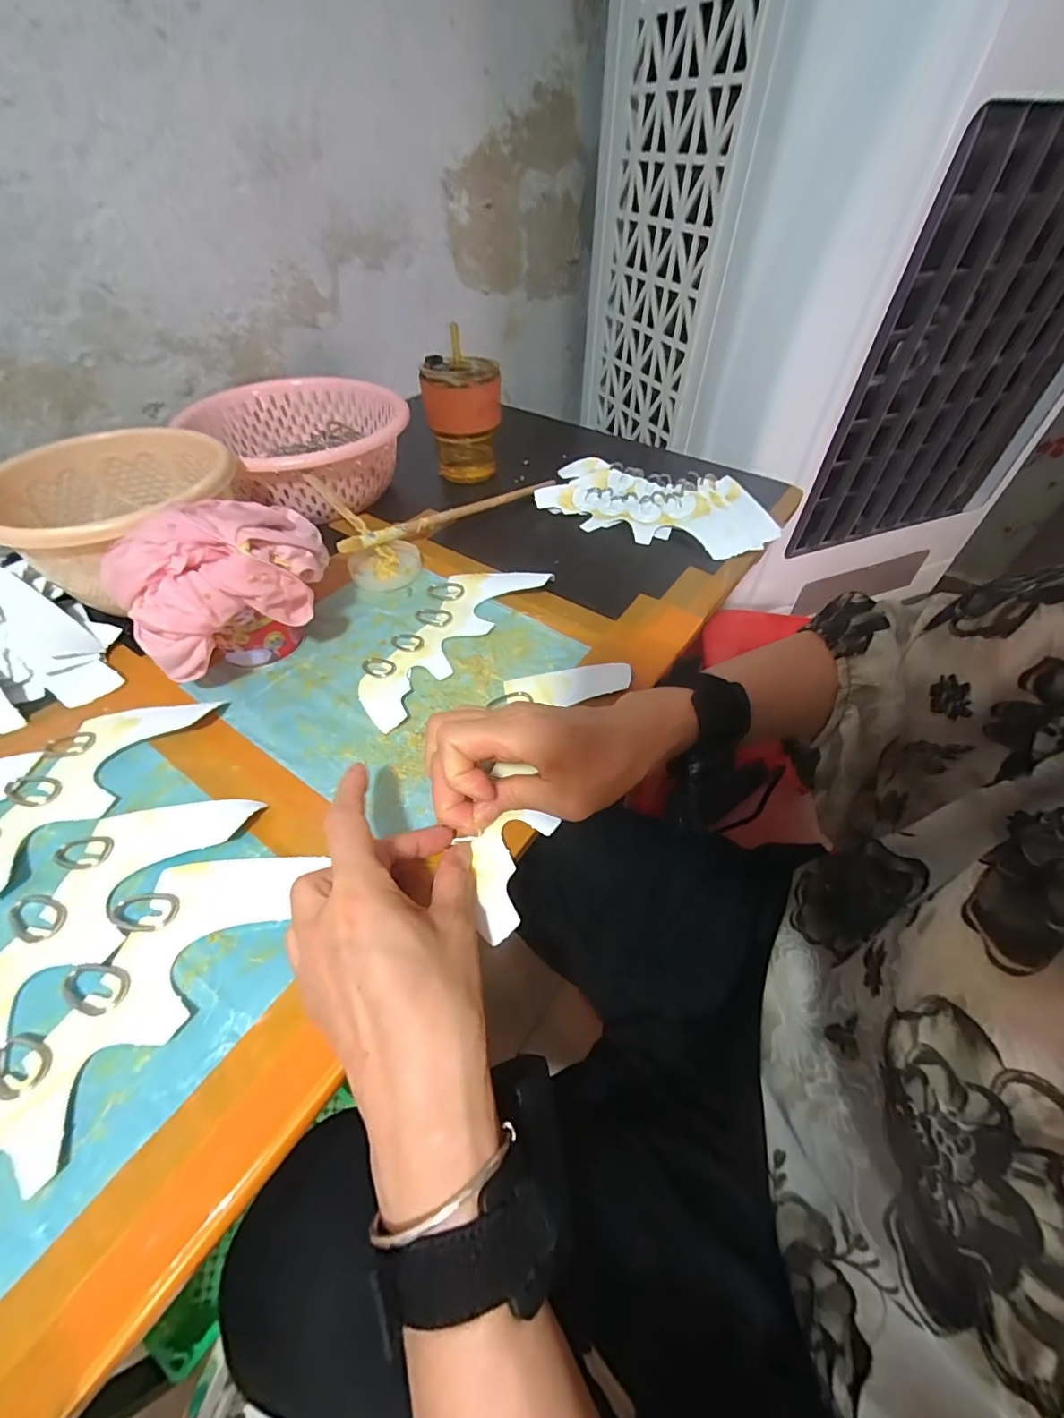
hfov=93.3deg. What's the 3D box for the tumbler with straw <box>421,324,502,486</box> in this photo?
[{"bbox_3d":[-0.076,-0.334,0.570,0.083,0.134,0.076,-2,50,-4],"label":"tumbler with straw"}]

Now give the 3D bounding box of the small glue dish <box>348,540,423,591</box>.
[{"bbox_3d":[-0.139,-0.136,0.477,0.066,0.014,0.060,1,50,-1],"label":"small glue dish"}]

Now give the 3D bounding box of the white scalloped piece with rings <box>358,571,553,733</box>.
[{"bbox_3d":[-0.075,-0.068,0.422,0.077,0.010,0.205,27,55,19],"label":"white scalloped piece with rings"}]

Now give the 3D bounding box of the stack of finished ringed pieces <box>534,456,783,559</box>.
[{"bbox_3d":[0.137,-0.225,0.548,0.239,0.030,0.113,19,52,14],"label":"stack of finished ringed pieces"}]

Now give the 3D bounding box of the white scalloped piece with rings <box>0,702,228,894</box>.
[{"bbox_3d":[-0.305,0.063,0.309,0.076,0.004,0.209,18,52,13],"label":"white scalloped piece with rings"}]

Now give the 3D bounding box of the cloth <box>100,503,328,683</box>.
[{"bbox_3d":[-0.212,-0.099,0.351,0.137,0.072,0.095,-32,56,-25],"label":"cloth"}]

